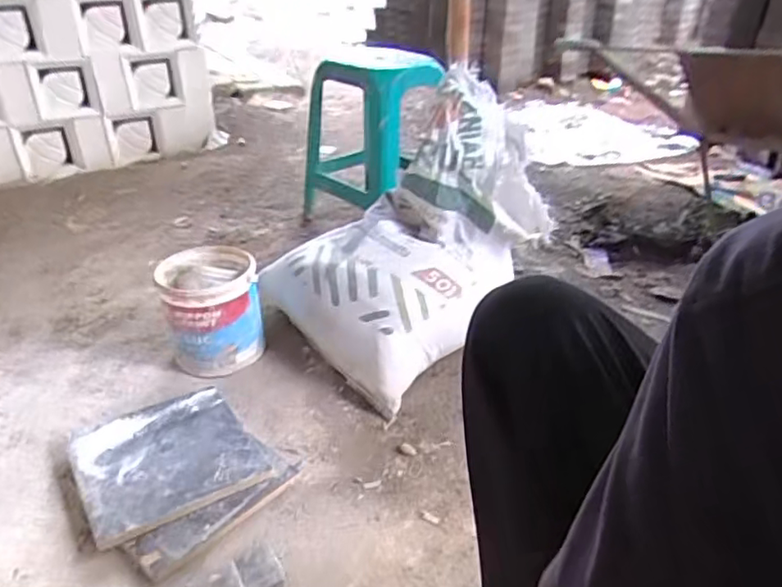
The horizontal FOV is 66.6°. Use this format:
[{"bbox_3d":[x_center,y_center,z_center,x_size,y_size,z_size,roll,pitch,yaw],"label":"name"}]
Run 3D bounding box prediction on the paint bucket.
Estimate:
[{"bbox_3d":[-0.348,0.038,1.165,0.171,0.205,0.170,2,33,-1],"label":"paint bucket"}]

